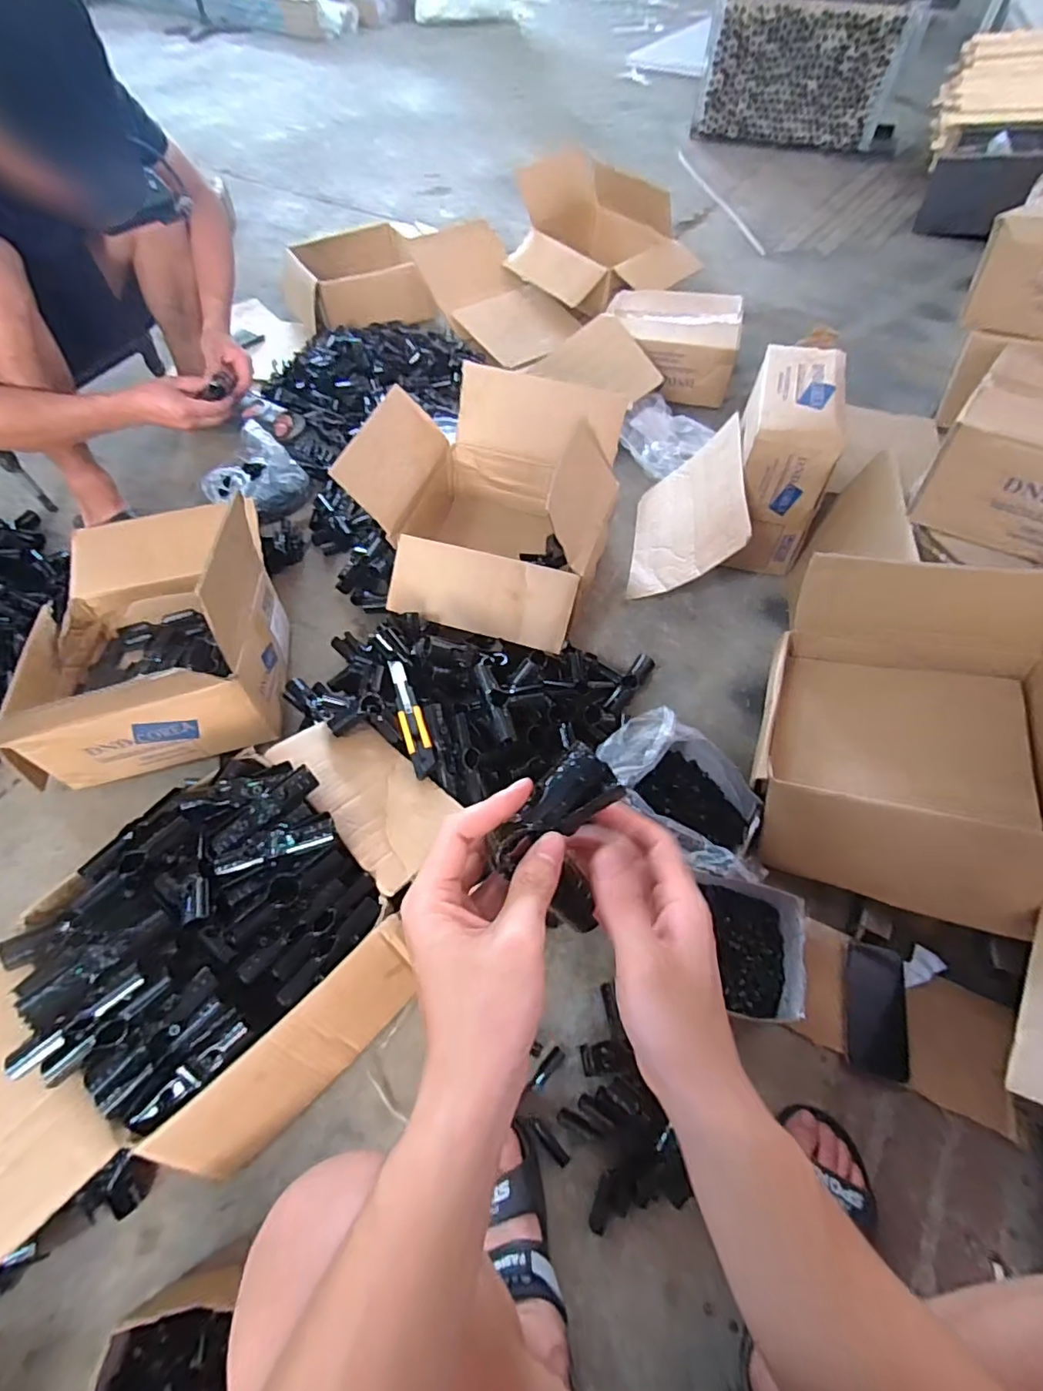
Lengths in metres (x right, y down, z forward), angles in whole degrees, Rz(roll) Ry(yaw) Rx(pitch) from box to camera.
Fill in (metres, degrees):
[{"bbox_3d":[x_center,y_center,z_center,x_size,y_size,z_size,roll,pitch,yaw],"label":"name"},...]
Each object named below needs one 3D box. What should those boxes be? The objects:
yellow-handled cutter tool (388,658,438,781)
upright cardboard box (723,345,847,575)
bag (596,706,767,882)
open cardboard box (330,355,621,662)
[{"bbox_3d":[-0.154,0.025,0.791,0.032,0.013,0.195,-16,59,-10],"label":"yellow-handled cutter tool"},{"bbox_3d":[0.487,-0.445,1.088,0.161,0.287,0.333,16,59,10],"label":"upright cardboard box"},{"bbox_3d":[0.231,0.141,0.785,0.251,0.103,0.161,39,65,22],"label":"bag"},{"bbox_3d":[-0.058,-0.337,1.041,0.425,0.247,0.465,15,59,9],"label":"open cardboard box"}]

